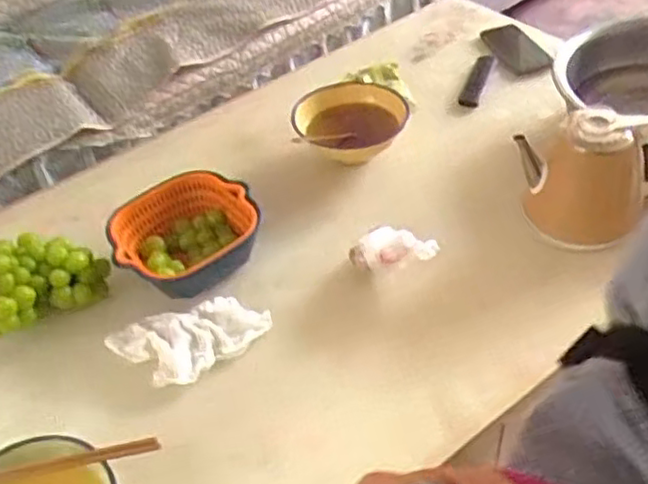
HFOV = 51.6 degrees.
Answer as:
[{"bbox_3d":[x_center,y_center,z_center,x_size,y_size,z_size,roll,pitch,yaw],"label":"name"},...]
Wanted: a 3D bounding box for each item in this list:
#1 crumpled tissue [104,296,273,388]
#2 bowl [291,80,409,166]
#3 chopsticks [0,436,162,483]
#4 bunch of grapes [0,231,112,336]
[{"bbox_3d":[-0.167,0.111,0.839,0.188,0.035,0.117,-23,47,-15],"label":"crumpled tissue"},{"bbox_3d":[0.043,-0.185,1.069,0.177,0.083,0.162,-4,45,4],"label":"bowl"},{"bbox_3d":[-0.283,0.227,0.670,0.235,0.014,0.014,-12,45,-4],"label":"chopsticks"},{"bbox_3d":[-0.390,0.052,0.857,0.206,0.121,0.095,-34,51,-24],"label":"bunch of grapes"}]

